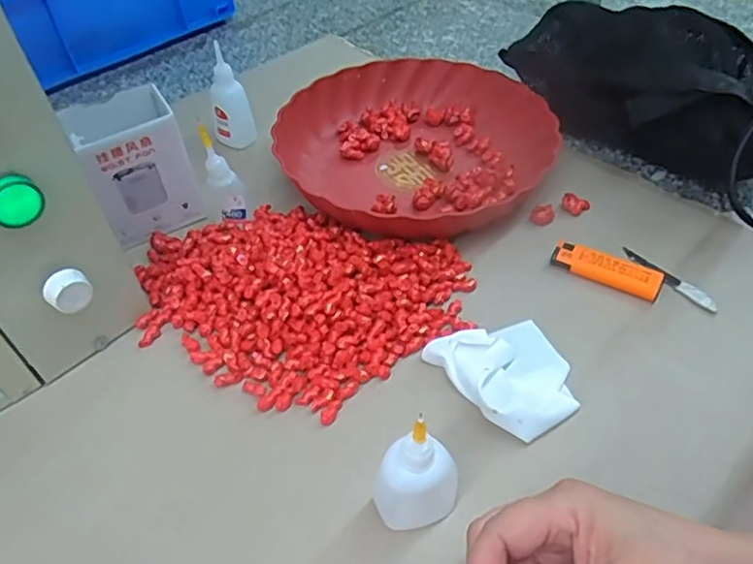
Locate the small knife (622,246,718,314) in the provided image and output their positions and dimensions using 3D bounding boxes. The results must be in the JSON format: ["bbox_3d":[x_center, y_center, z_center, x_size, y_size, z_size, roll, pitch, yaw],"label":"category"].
[{"bbox_3d":[0.222,-0.004,0.452,0.012,0.004,0.082,-28,52,-23],"label":"small knife"}]

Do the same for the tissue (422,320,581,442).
[{"bbox_3d":[0.090,0.058,0.392,0.080,0.024,0.087,-24,50,-19],"label":"tissue"}]

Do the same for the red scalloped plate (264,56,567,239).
[{"bbox_3d":[0.032,-0.129,0.554,0.231,0.050,0.230,-1,46,1],"label":"red scalloped plate"}]

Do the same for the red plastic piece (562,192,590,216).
[{"bbox_3d":[0.171,-0.068,0.510,0.022,0.010,0.019,28,54,26],"label":"red plastic piece"}]

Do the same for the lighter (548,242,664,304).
[{"bbox_3d":[0.176,-0.011,0.454,0.078,0.017,0.023,23,51,22],"label":"lighter"}]

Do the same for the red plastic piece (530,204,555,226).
[{"bbox_3d":[0.141,-0.057,0.504,0.019,0.011,0.017,11,48,13],"label":"red plastic piece"}]

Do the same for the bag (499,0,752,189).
[{"bbox_3d":[0.265,-0.148,0.510,0.104,0.118,0.326,-30,53,-24],"label":"bag"}]

